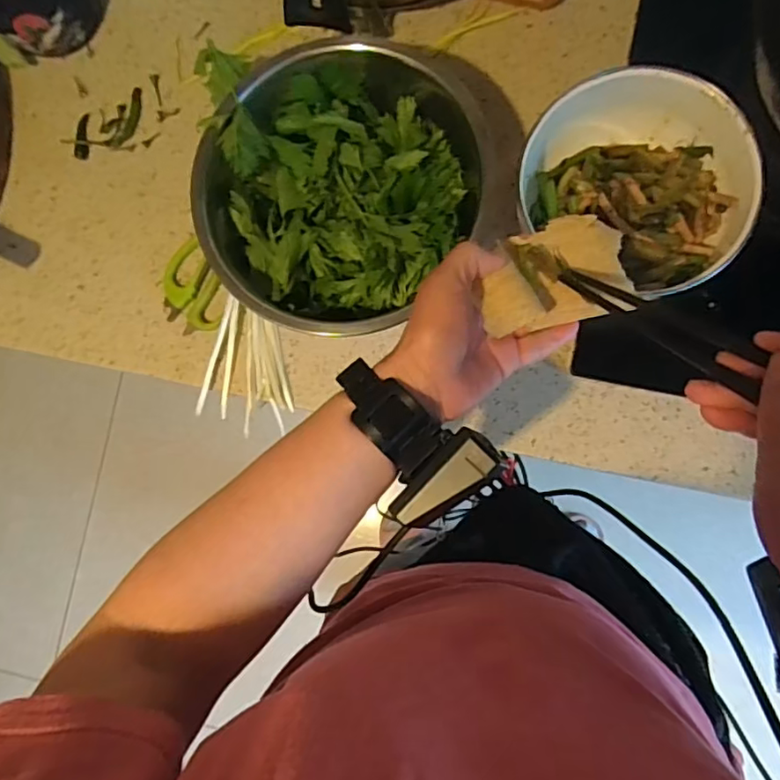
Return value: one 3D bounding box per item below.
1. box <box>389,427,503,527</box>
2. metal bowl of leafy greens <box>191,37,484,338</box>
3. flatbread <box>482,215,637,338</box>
[{"bbox_3d":[0.032,0.054,0.343,0.070,0.015,0.027,-42,83,1],"label":"box"},{"bbox_3d":[-0.039,-0.168,0.498,0.217,0.101,0.237,0,85,5],"label":"metal bowl of leafy greens"},{"bbox_3d":[0.110,-0.082,0.391,0.103,0.046,0.073,-13,84,4],"label":"flatbread"}]

